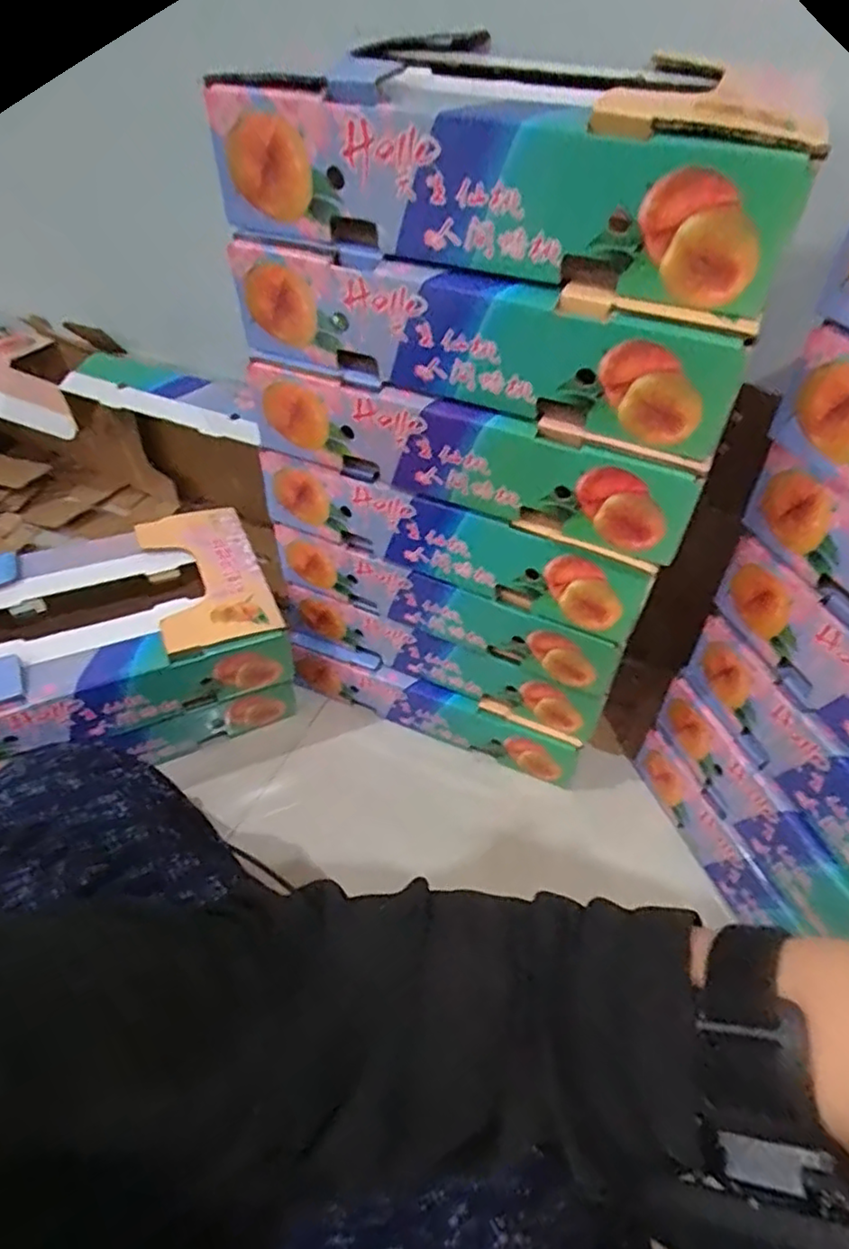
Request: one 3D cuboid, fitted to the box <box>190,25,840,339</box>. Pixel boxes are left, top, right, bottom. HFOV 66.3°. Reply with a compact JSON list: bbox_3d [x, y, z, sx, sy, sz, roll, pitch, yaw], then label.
[{"bbox_3d":[0.060,-0.348,0.483,0.392,0.110,0.221,15,46,11],"label":"box"}]

